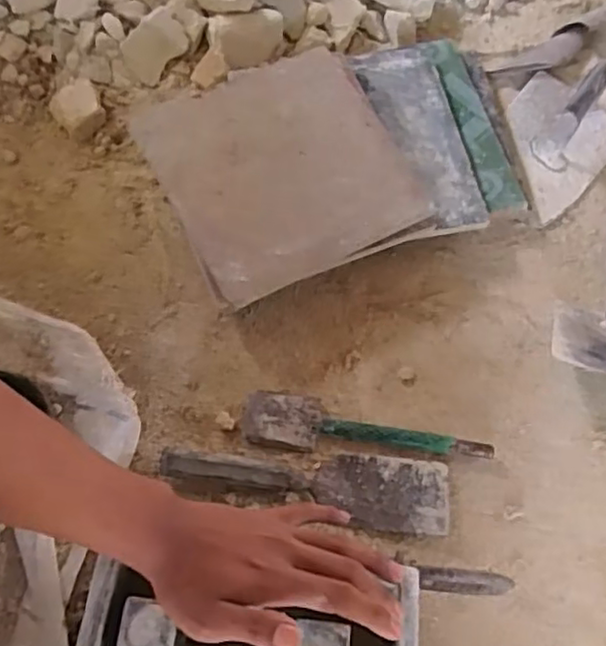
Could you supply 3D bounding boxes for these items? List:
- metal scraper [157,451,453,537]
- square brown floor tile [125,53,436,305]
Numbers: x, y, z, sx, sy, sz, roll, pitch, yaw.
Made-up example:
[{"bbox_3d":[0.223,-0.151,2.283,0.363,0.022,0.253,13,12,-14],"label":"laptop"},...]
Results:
[{"bbox_3d":[0.004,0.148,0.616,0.263,0.025,0.068,6,62,0],"label":"metal scraper"},{"bbox_3d":[-0.025,-0.169,0.716,0.244,0.014,0.247,-26,74,-14],"label":"square brown floor tile"}]

